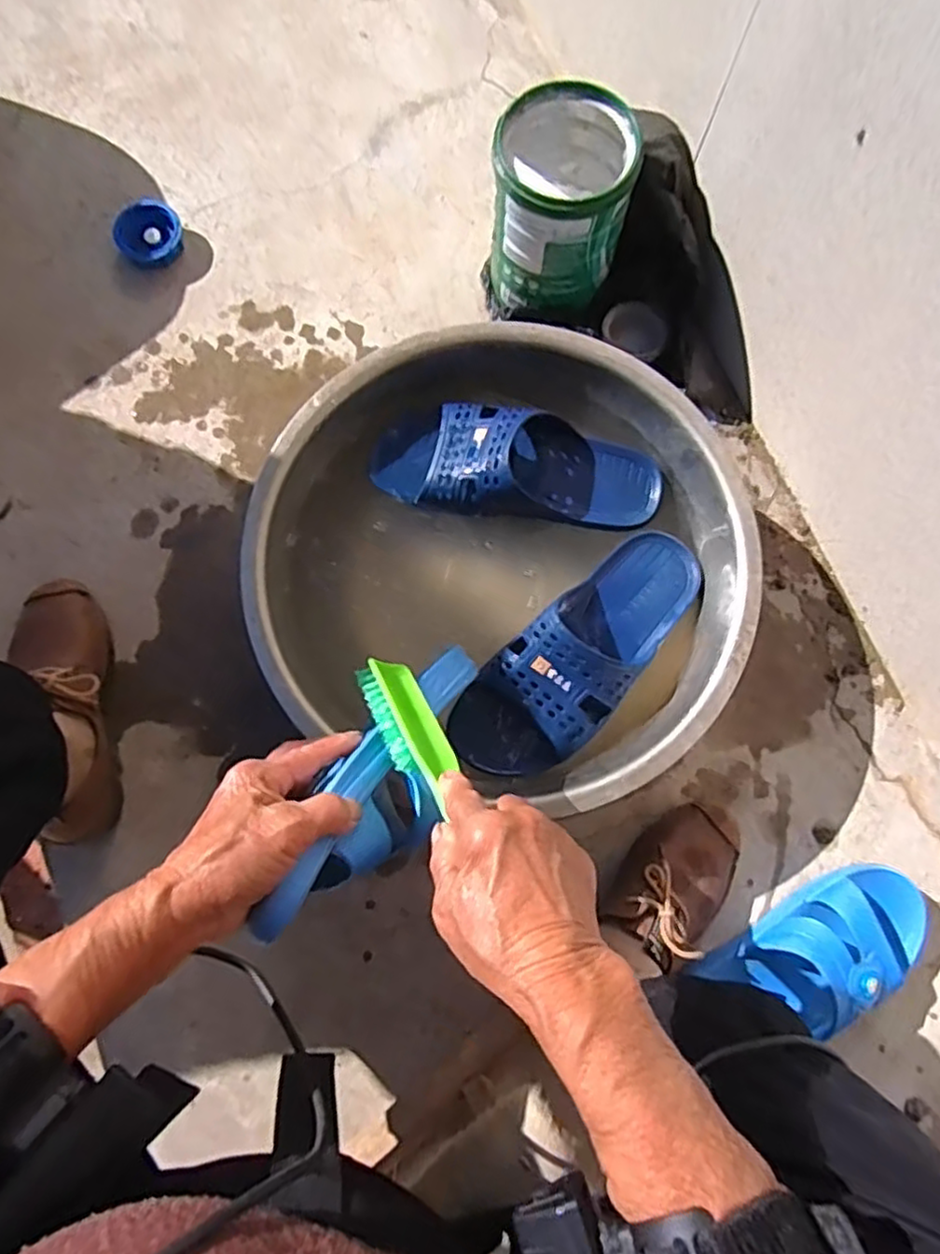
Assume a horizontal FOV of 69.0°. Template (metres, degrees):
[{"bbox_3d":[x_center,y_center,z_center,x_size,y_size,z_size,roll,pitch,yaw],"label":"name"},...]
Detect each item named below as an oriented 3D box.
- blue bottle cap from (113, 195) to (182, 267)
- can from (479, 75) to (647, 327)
[{"bbox_3d":[-0.351,-0.430,0.751,0.070,0.031,0.069,0,79,-1],"label":"blue bottle cap"},{"bbox_3d":[0.083,-0.398,0.668,0.122,0.174,0.134,0,79,-1],"label":"can"}]

